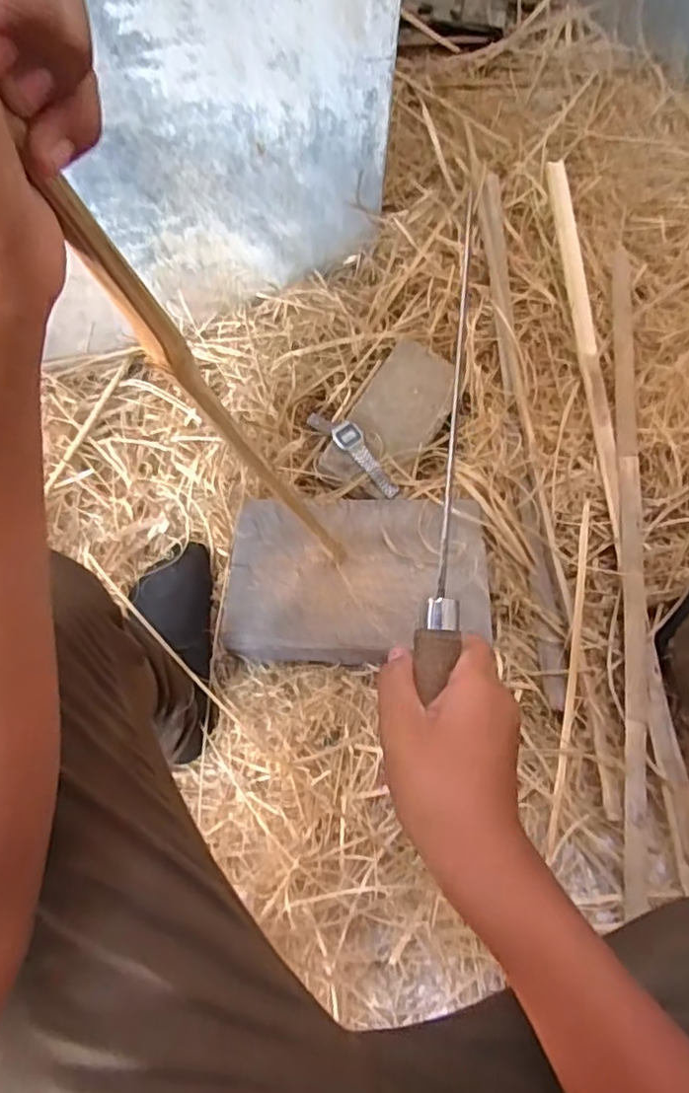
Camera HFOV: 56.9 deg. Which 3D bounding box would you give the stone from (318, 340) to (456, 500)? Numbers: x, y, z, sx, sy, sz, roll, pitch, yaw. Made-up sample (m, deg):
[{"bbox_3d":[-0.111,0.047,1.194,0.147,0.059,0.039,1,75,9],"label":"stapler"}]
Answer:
[{"bbox_3d":[0.058,-0.157,0.774,0.100,0.033,0.198,34,70,11],"label":"stone"}]

